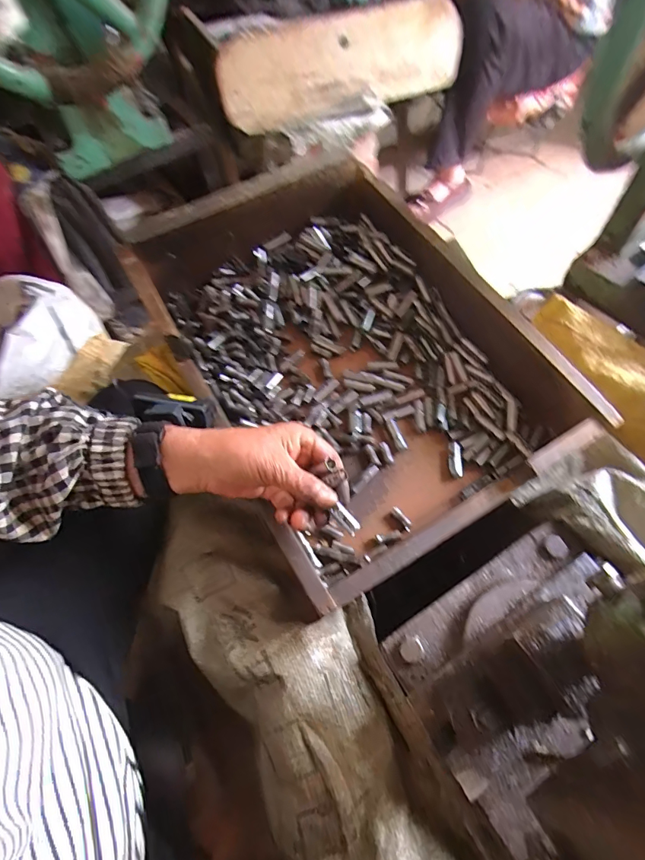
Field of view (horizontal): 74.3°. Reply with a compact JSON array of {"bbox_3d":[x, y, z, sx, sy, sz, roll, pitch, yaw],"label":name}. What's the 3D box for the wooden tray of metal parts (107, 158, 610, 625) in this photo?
[{"bbox_3d":[0.024,-0.096,0.471,0.329,0.113,0.449,-29,65,-11],"label":"wooden tray of metal parts"}]

